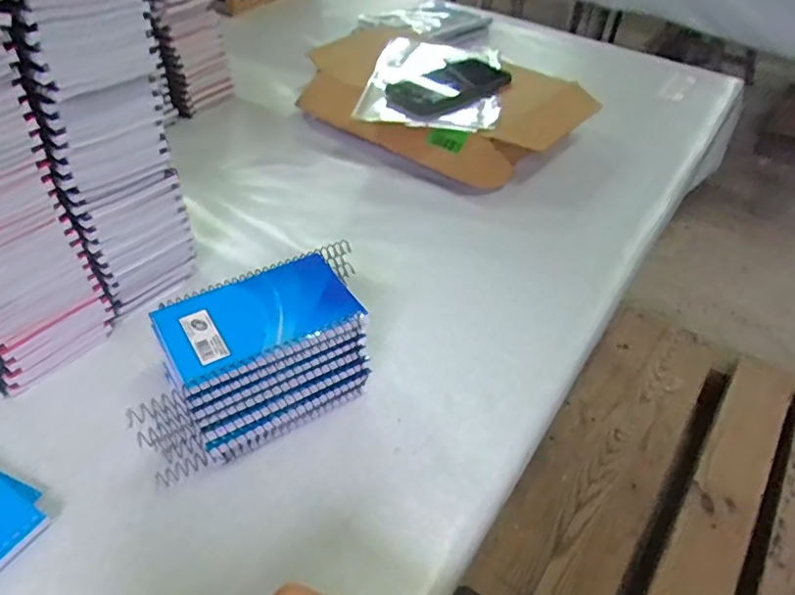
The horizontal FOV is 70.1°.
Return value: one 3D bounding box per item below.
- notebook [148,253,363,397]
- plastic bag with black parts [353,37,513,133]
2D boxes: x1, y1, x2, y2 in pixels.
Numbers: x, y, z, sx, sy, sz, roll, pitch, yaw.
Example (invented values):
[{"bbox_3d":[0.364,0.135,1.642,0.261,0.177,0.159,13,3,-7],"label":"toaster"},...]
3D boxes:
[{"bbox_3d":[-0.098,0.011,0.402,0.129,0.013,0.092,-21,49,-25],"label":"notebook"},{"bbox_3d":[0.052,-0.290,0.762,0.182,0.034,0.235,13,44,9],"label":"plastic bag with black parts"}]

